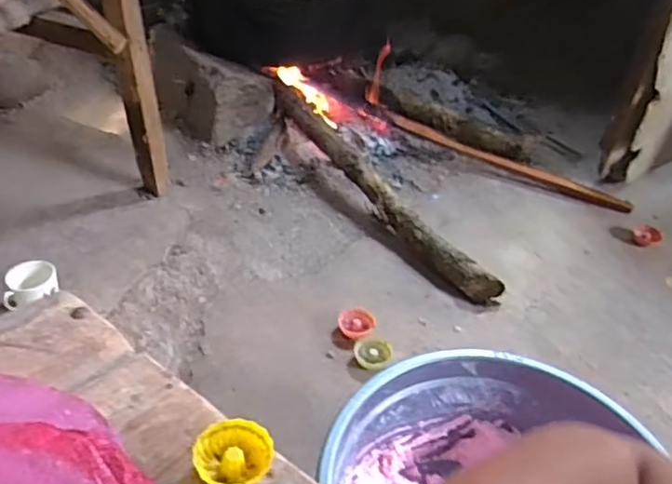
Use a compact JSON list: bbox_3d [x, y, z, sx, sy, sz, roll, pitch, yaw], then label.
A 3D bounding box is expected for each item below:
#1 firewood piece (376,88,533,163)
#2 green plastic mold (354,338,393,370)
[{"bbox_3d":[0.305,-0.304,1.600,0.430,0.067,0.061,20,40,17],"label":"firewood piece"},{"bbox_3d":[0.061,0.187,1.023,0.062,0.017,0.061,4,38,-3],"label":"green plastic mold"}]

